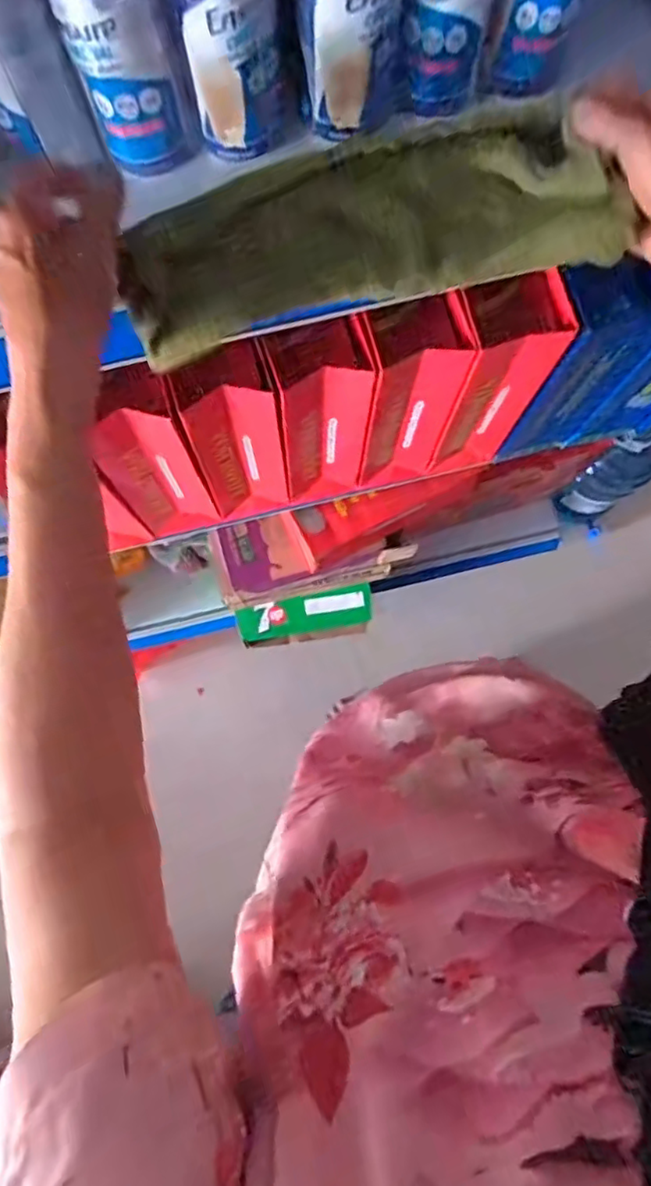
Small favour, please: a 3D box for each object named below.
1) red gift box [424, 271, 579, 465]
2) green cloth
[{"bbox_3d":[0.155,-0.203,0.602,0.082,0.248,0.067,-13,79,-3],"label":"red gift box"},{"bbox_3d":[0.023,-0.197,0.333,0.265,0.033,0.081,-10,114,6],"label":"green cloth"}]

